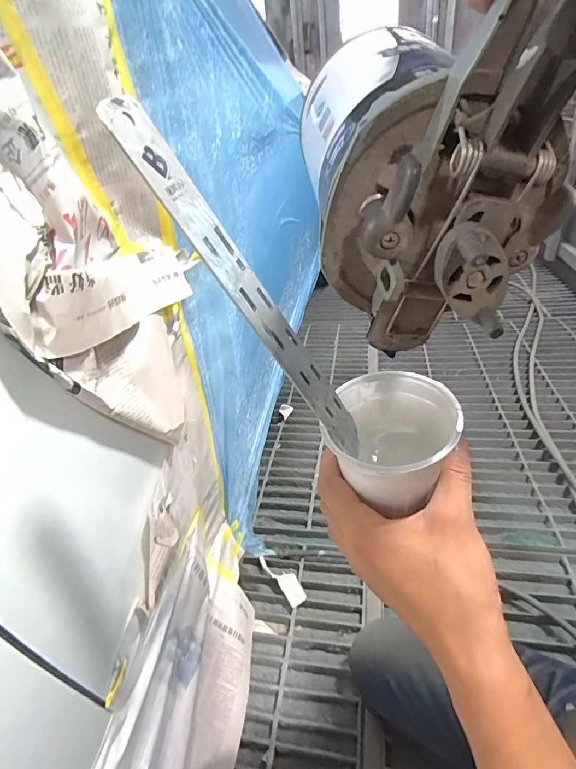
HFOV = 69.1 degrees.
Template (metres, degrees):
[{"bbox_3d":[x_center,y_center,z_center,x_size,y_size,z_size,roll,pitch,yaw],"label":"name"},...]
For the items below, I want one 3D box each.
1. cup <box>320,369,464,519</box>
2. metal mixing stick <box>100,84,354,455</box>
[{"bbox_3d":[0.069,0.040,0.279,0.078,0.063,0.081,9,36,24],"label":"cup"},{"bbox_3d":[-0.015,-0.044,0.237,0.004,0.226,0.039,-16,34,35],"label":"metal mixing stick"}]

